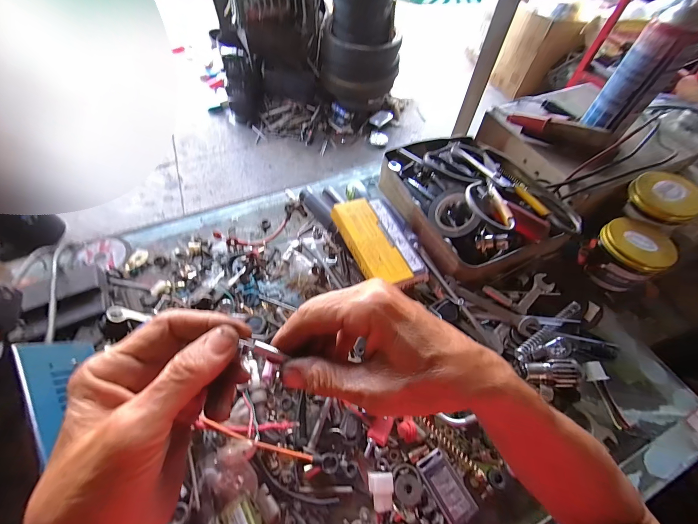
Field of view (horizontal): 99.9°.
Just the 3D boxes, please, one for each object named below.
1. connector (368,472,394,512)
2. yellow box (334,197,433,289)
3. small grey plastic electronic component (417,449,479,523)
[{"bbox_3d":[0.031,0.214,0.274,0.023,0.008,0.029,2,58,-2],"label":"connector"},{"bbox_3d":[0.040,-0.027,0.375,0.079,0.019,0.137,-21,62,-15],"label":"yellow box"},{"bbox_3d":[0.092,0.212,0.276,0.030,0.007,0.056,-25,63,-17],"label":"small grey plastic electronic component"}]

